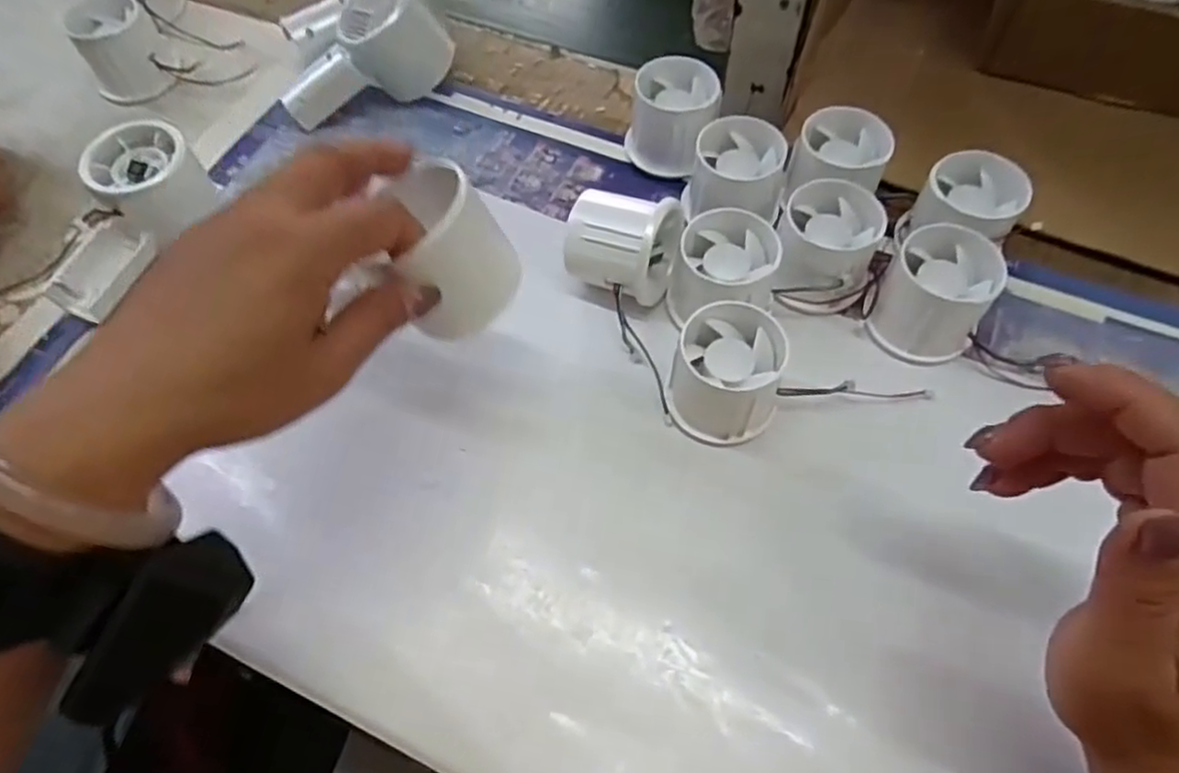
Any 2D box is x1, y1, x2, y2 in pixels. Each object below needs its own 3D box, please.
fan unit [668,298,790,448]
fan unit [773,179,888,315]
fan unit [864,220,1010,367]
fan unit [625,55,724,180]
[{"bbox_3d":[0.069,-0.005,0.356,0.053,0.045,0.053,-1,61,2],"label":"fan unit"},{"bbox_3d":[0.130,-0.077,0.394,0.050,0.049,0.061,9,62,8],"label":"fan unit"},{"bbox_3d":[0.181,-0.047,0.373,0.050,0.048,0.053,-1,61,2],"label":"fan unit"},{"bbox_3d":[0.051,-0.164,0.443,0.054,0.050,0.057,-1,61,2],"label":"fan unit"}]

